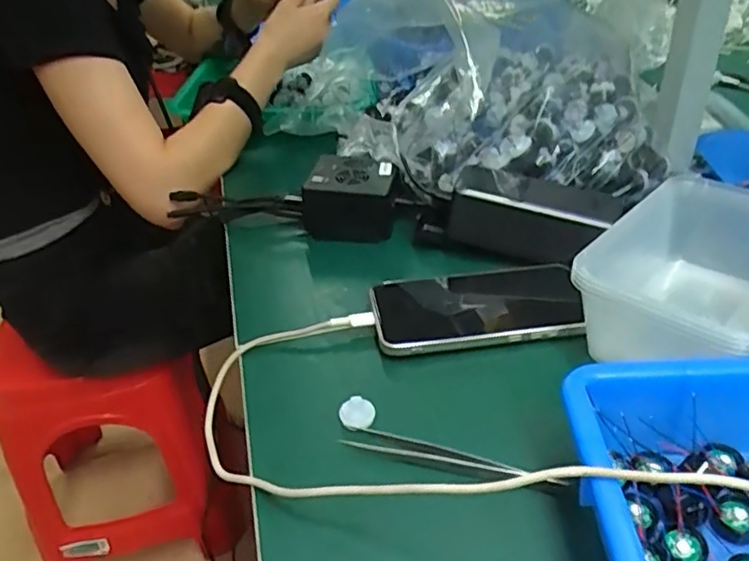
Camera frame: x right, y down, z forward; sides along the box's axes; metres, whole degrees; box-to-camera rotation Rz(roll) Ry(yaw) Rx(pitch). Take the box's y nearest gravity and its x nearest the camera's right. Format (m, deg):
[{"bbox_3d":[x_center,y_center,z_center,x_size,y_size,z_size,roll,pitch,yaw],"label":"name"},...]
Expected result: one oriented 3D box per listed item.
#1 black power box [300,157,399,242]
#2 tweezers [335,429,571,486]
[{"bbox_3d":[-0.022,-0.077,0.576,0.081,0.053,0.077,2,35,8],"label":"black power box"},{"bbox_3d":[0.042,0.097,0.350,0.122,0.004,0.014,9,37,18],"label":"tweezers"}]

